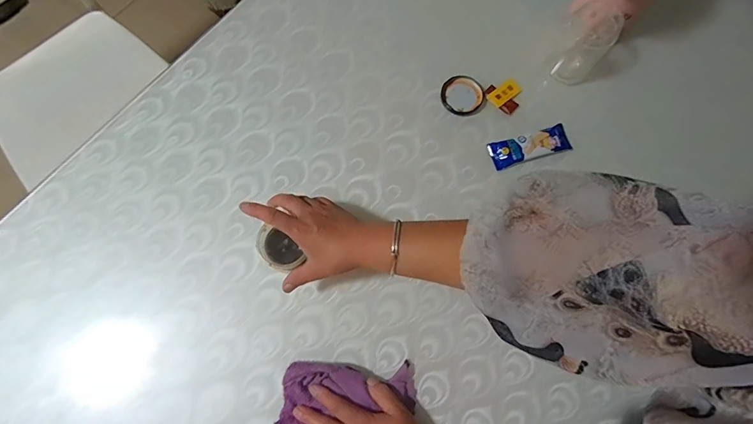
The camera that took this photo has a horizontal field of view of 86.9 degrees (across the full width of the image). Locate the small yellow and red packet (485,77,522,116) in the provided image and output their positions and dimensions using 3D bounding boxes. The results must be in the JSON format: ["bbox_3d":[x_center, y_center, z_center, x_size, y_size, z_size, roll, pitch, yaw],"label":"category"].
[{"bbox_3d":[0.202,-0.184,0.622,0.054,0.012,0.049,43,78,10],"label":"small yellow and red packet"}]

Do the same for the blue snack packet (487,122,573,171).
[{"bbox_3d":[0.229,-0.098,0.596,0.116,0.017,0.043,-14,75,-5],"label":"blue snack packet"}]

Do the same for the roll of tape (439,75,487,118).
[{"bbox_3d":[0.134,-0.181,0.618,0.067,0.009,0.061,0,74,-1],"label":"roll of tape"}]

